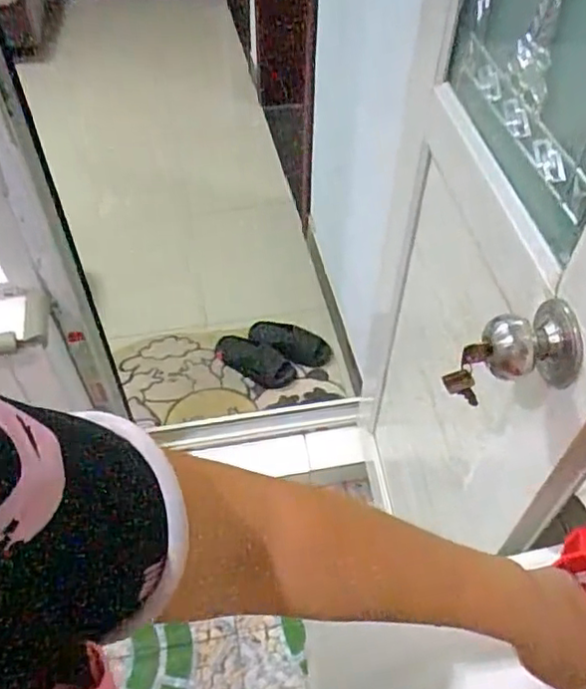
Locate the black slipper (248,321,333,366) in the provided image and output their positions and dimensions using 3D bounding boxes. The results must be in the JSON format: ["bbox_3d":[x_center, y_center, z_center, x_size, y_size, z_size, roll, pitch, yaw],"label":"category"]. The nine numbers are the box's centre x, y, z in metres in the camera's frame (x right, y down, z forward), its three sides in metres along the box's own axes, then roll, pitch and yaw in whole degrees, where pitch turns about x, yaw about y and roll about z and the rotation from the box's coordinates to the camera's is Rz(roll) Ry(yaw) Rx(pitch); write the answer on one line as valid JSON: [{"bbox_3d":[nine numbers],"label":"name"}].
[{"bbox_3d":[-0.006,-0.003,1.789,0.253,0.051,0.088,17,52,14],"label":"black slipper"}]

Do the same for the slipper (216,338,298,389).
[{"bbox_3d":[-0.107,0.050,1.787,0.255,0.063,0.109,22,53,18],"label":"slipper"}]

